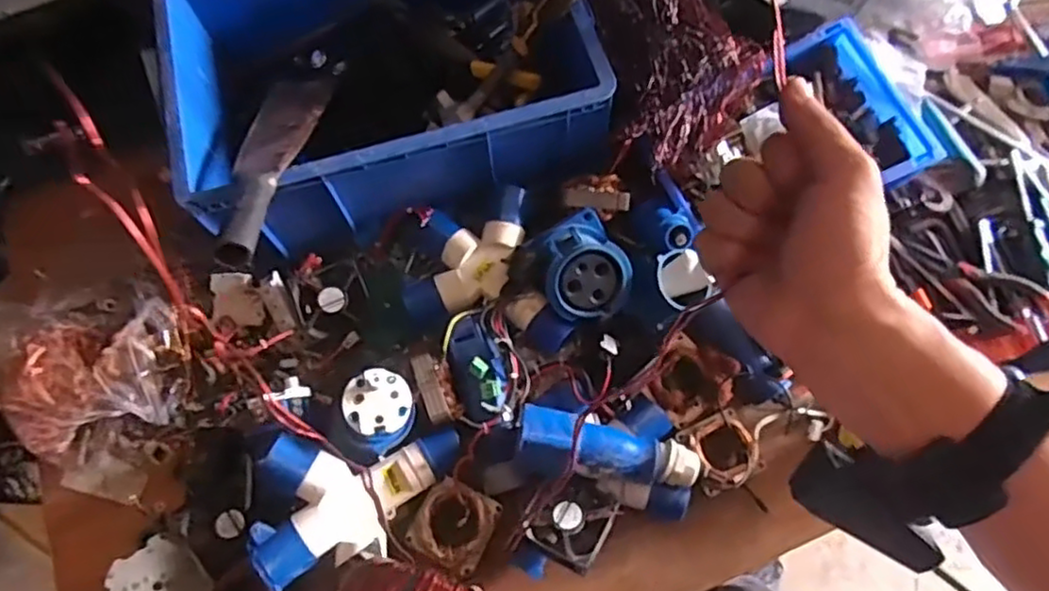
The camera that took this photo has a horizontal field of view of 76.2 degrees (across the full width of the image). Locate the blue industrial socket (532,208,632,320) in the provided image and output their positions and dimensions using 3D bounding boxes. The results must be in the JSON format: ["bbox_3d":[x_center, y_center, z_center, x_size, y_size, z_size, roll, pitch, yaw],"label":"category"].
[{"bbox_3d":[0.064,-0.039,0.751,0.098,0.062,0.126,-20,69,-6],"label":"blue industrial socket"}]

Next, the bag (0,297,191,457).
[{"bbox_3d":[-0.488,0.083,0.765,0.188,0.070,0.150,-15,68,-4],"label":"bag"}]

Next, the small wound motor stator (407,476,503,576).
[{"bbox_3d":[-0.075,0.240,0.702,0.078,0.021,0.080,25,71,11],"label":"small wound motor stator"}]

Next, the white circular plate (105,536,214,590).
[{"bbox_3d":[-0.363,0.288,0.659,0.083,0.007,0.083,20,47,-23],"label":"white circular plate"}]

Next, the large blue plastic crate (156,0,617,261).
[{"bbox_3d":[-0.175,-0.287,0.840,0.464,0.165,0.394,-16,68,-4],"label":"large blue plastic crate"}]

